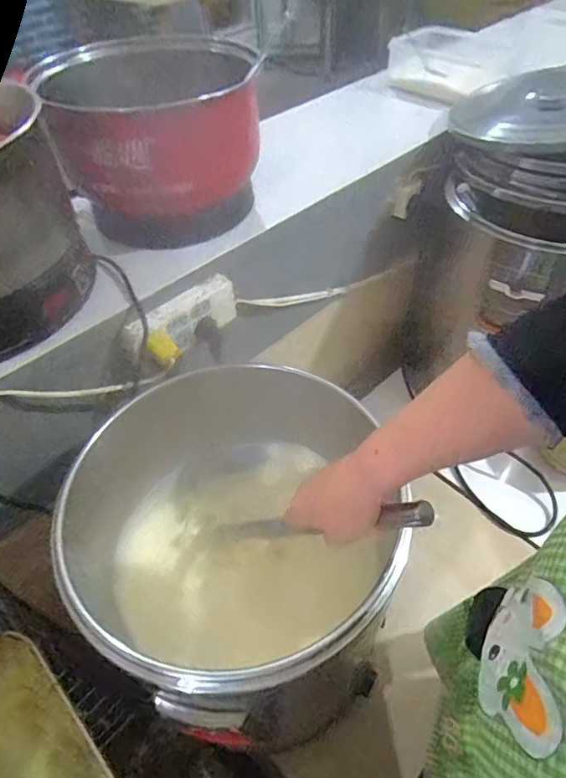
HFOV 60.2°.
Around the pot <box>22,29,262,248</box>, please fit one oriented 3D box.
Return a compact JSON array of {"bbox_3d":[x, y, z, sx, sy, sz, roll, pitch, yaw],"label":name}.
[{"bbox_3d":[-0.162,-0.359,0.716,0.257,0.209,0.245,-2,49,0],"label":"pot"}]

